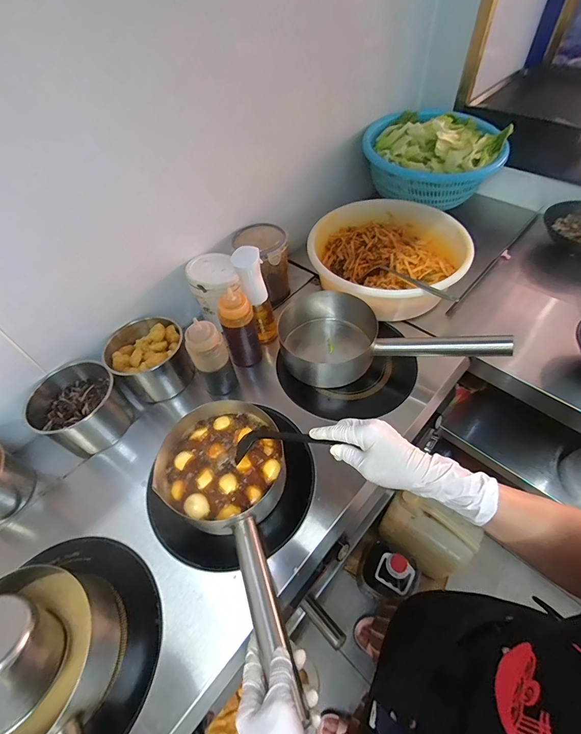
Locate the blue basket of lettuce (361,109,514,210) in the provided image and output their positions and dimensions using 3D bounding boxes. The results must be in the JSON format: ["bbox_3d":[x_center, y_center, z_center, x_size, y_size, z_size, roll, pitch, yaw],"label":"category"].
[{"bbox_3d":[0.417,-0.639,1.040,0.384,0.144,0.435,8,55,10],"label":"blue basket of lettuce"}]

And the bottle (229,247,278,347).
[{"bbox_3d":[-0.070,-0.139,0.761,0.063,0.250,0.054,-10,54,-3],"label":"bottle"}]

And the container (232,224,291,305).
[{"bbox_3d":[-0.063,-0.259,0.891,0.138,0.151,0.107,33,63,25],"label":"container"}]

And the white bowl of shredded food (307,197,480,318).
[{"bbox_3d":[0.234,-0.273,0.889,0.366,0.129,0.368,-2,54,3],"label":"white bowl of shredded food"}]

